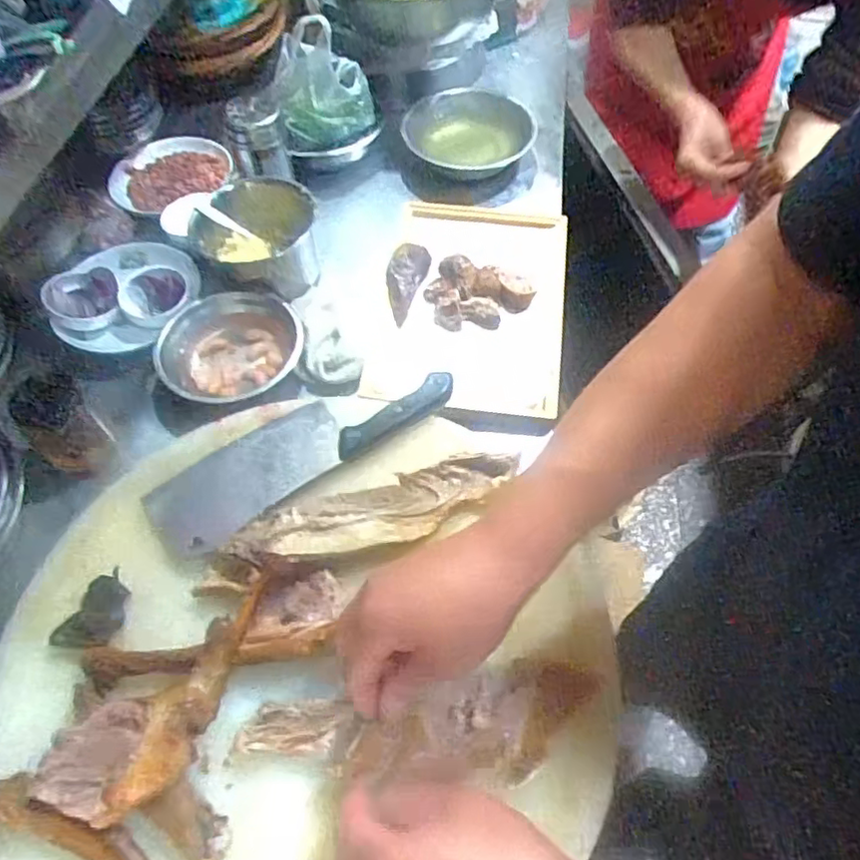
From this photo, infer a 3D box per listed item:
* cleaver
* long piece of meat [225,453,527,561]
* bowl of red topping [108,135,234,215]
[{"bbox_3d":[-0.116,0.010,0.570,0.275,0.028,0.092,-31,62,-16],"label":"cleaver"},{"bbox_3d":[-0.042,0.064,0.518,0.231,0.029,0.058,-14,58,-7],"label":"long piece of meat"},{"bbox_3d":[-0.392,-0.384,0.970,0.168,0.043,0.158,-1,58,2],"label":"bowl of red topping"}]

